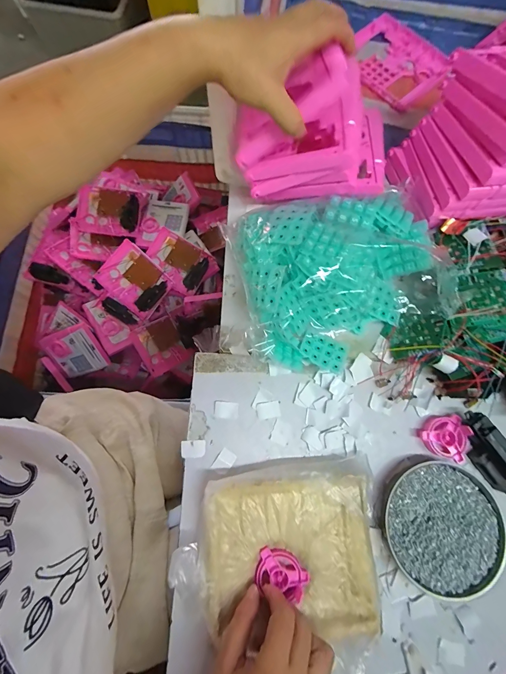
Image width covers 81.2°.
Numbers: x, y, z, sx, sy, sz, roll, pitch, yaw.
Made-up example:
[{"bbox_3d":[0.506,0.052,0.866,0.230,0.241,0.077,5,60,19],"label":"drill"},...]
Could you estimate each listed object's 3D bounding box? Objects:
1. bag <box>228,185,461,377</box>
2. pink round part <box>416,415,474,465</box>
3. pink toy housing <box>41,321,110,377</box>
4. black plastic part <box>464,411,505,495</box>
[{"bbox_3d":[0.116,-0.068,0.377,0.291,0.095,0.208,-8,76,-4],"label":"bag"},{"bbox_3d":[0.239,0.126,0.368,0.055,0.023,0.053,0,75,-2],"label":"pink round part"},{"bbox_3d":[-0.472,0.040,0.786,0.156,0.038,0.127,-17,112,15],"label":"pink toy housing"},{"bbox_3d":[0.293,0.141,0.357,0.038,0.032,0.100,-28,78,-9],"label":"black plastic part"}]

